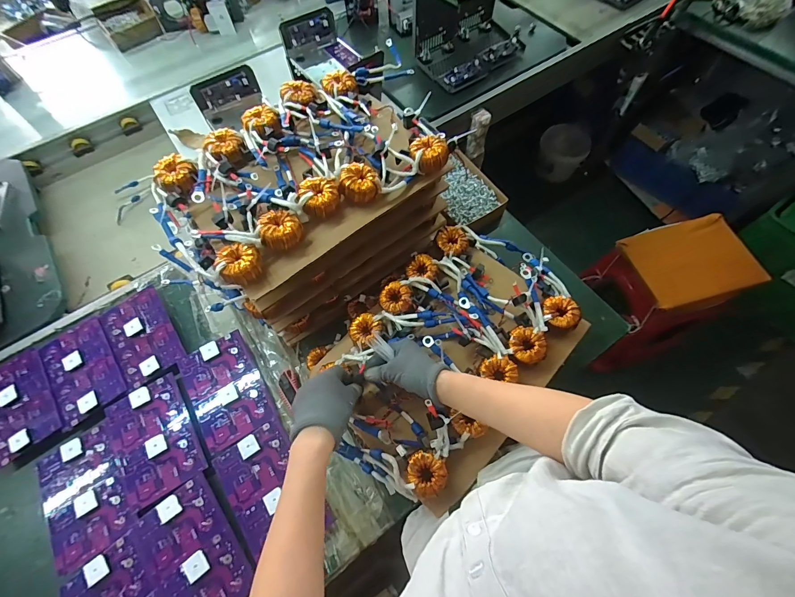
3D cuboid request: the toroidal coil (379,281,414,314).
[{"bbox_3d":[-0.003,-0.002,0.624,0.056,0.021,0.052,-1,65,2],"label":"toroidal coil"}]

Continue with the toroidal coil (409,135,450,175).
[{"bbox_3d":[0.052,-0.241,0.583,0.060,0.034,0.060,-1,65,2],"label":"toroidal coil"}]

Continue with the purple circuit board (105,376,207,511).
[{"bbox_3d":[-0.436,0.248,0.630,0.130,0.010,0.197,-32,68,-12],"label":"purple circuit board"}]

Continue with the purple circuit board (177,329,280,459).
[{"bbox_3d":[-0.323,0.171,0.665,0.128,0.017,0.200,-31,68,-12],"label":"purple circuit board"}]

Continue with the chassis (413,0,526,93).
[{"bbox_3d":[0.218,-0.785,0.972,0.332,0.226,0.202,-33,68,-12],"label":"chassis"}]

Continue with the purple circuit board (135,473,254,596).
[{"bbox_3d":[-0.320,0.402,0.553,0.120,0.013,0.197,-36,69,-14],"label":"purple circuit board"}]

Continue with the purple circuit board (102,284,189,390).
[{"bbox_3d":[-0.523,0.072,0.714,0.122,0.013,0.196,-33,68,-12],"label":"purple circuit board"}]

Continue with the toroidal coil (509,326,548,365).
[{"bbox_3d":[0.209,0.079,0.572,0.056,0.034,0.055,-1,65,2],"label":"toroidal coil"}]

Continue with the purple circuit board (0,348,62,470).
[{"bbox_3d":[-0.730,0.201,0.672,0.124,0.017,0.206,-34,68,-13],"label":"purple circuit board"}]

